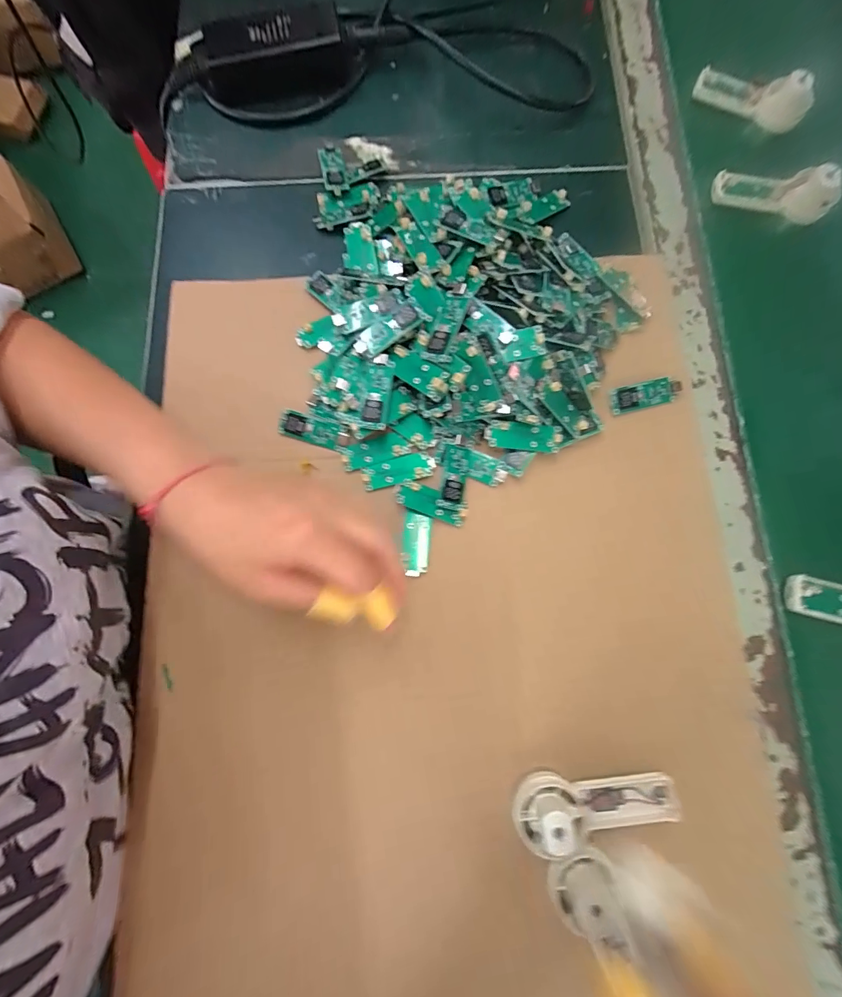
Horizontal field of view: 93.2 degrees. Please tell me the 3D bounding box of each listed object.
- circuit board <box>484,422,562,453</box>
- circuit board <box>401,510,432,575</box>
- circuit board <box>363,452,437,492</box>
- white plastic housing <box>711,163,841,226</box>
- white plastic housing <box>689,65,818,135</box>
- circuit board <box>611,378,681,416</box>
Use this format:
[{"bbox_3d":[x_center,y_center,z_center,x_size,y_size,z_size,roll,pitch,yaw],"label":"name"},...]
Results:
[{"bbox_3d":[0.072,-0.043,0.281,0.052,0.004,0.018,6,96,3],"label":"circuit board"},{"bbox_3d":[-0.003,0.032,0.277,0.019,0.007,0.043,4,79,2],"label":"circuit board"},{"bbox_3d":[-0.016,-0.020,0.285,0.052,0.006,0.018,-15,78,-1],"label":"circuit board"},{"bbox_3d":[0.292,-0.257,0.326,0.094,0.025,0.029,11,79,3],"label":"white plastic housing"},{"bbox_3d":[0.292,-0.358,0.346,0.094,0.025,0.027,32,81,7],"label":"white plastic housing"},{"bbox_3d":[0.165,-0.076,0.292,0.051,0.004,0.019,-12,101,0],"label":"circuit board"}]

